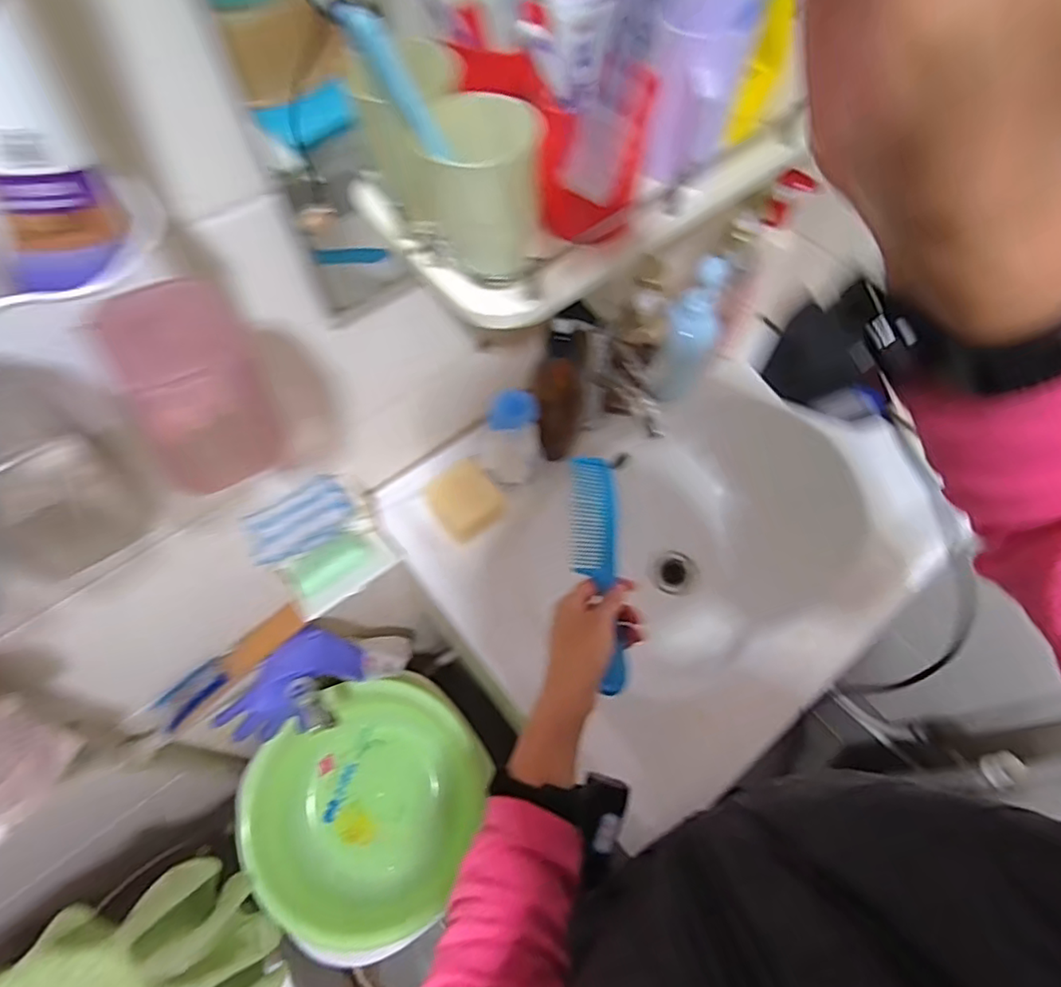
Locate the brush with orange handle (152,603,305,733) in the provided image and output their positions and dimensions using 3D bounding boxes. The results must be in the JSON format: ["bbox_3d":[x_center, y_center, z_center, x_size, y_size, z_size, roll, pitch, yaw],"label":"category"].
[{"bbox_3d":[-0.359,0.208,0.720,0.193,0.028,0.047,-38,68,-3],"label":"brush with orange handle"}]

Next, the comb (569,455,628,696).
[{"bbox_3d":[0.061,0.065,0.536,0.047,0.013,0.215,-3,71,-2],"label":"comb"}]

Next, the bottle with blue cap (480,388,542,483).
[{"bbox_3d":[-0.022,-0.064,0.668,0.071,0.123,0.059,-4,62,-2],"label":"bottle with blue cap"}]

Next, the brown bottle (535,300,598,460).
[{"bbox_3d":[0.033,-0.130,0.679,0.058,0.232,0.071,-7,62,-4],"label":"brown bottle"}]

